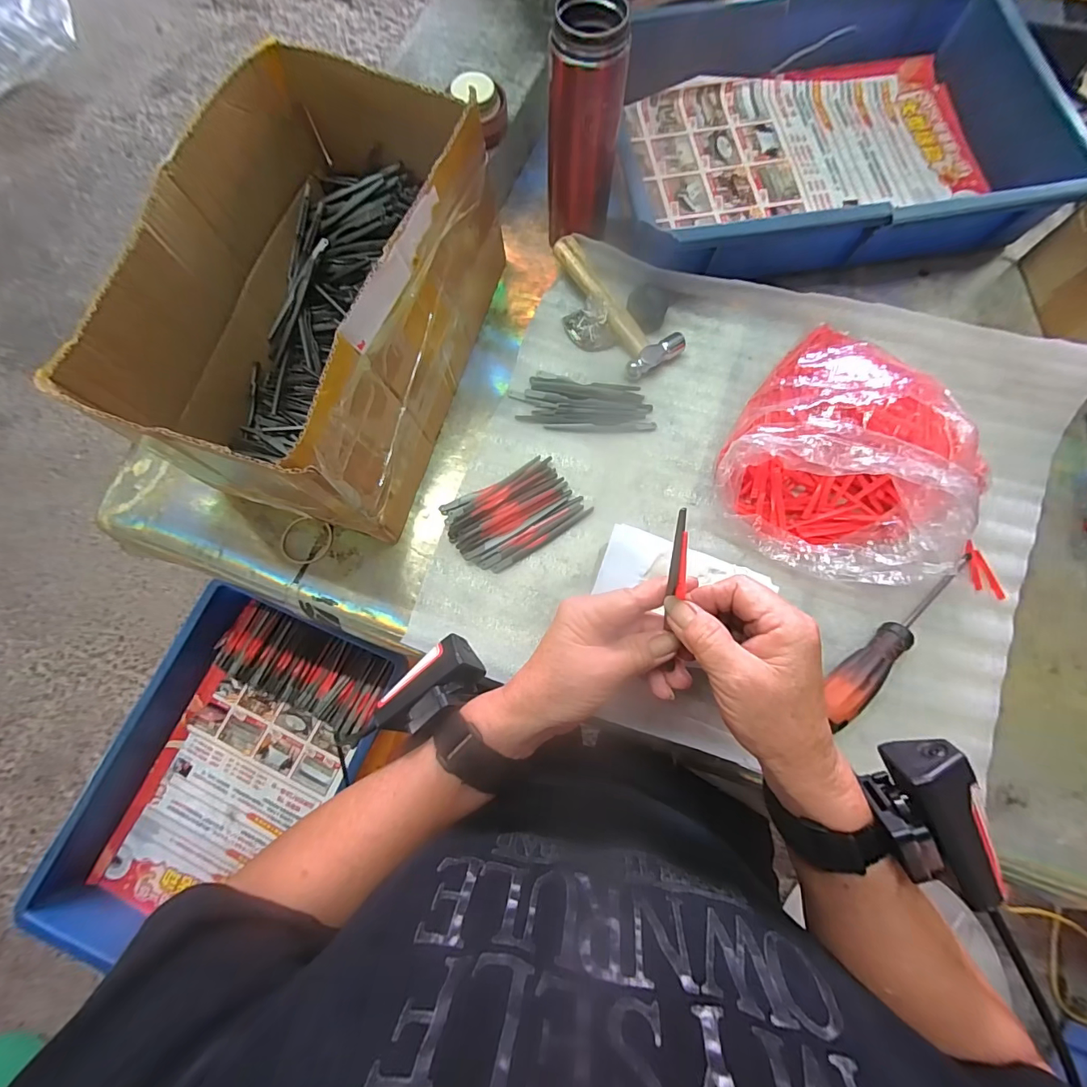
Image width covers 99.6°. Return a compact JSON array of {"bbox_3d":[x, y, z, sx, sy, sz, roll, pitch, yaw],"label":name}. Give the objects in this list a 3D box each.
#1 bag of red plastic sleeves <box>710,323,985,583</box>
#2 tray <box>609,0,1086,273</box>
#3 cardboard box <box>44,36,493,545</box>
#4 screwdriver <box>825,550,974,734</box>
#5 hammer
[{"bbox_3d":[0.251,-0.084,0.369,0.163,0.110,0.211,30,77,7],"label":"bag of red plastic sleeves"},{"bbox_3d":[0.289,-0.423,0.475,0.421,0.076,0.306,-5,75,-2],"label":"tray"},{"bbox_3d":[-0.173,-0.191,0.374,0.192,0.146,0.315,17,76,3],"label":"cardboard box"},{"bbox_3d":[0.288,0.071,0.374,0.192,0.026,0.027,-40,80,-10],"label":"screwdriver"},{"bbox_3d":[0.073,-0.236,0.447,0.059,0.031,0.152,-28,78,-8],"label":"hammer"}]

